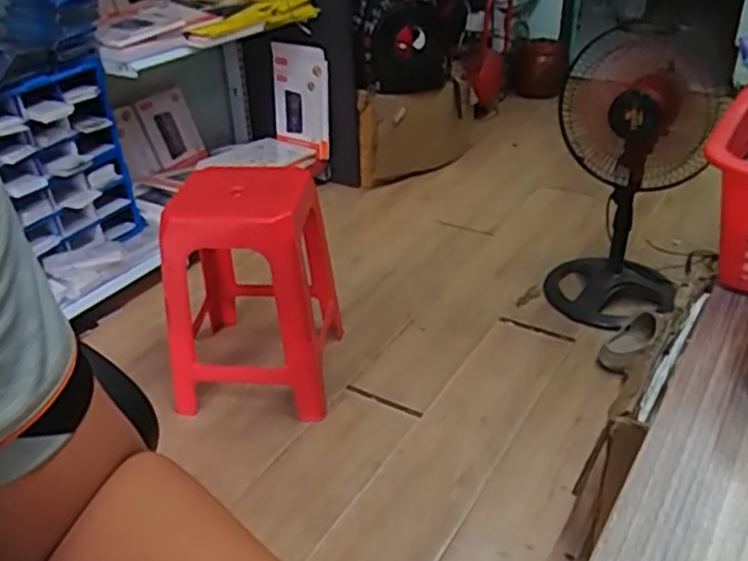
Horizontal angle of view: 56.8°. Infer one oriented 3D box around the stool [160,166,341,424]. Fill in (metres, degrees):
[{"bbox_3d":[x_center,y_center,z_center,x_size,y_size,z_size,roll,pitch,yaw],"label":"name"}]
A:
[{"bbox_3d":[-0.263,0.017,1.429,0.303,0.478,0.303,1,32,5],"label":"stool"}]

